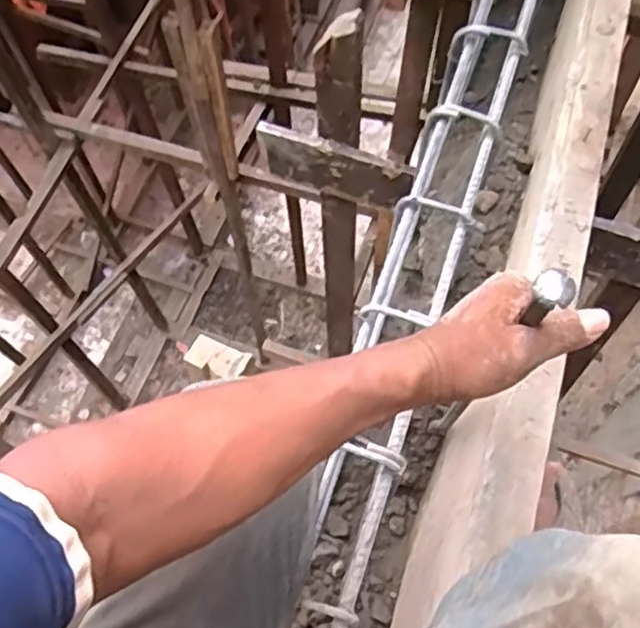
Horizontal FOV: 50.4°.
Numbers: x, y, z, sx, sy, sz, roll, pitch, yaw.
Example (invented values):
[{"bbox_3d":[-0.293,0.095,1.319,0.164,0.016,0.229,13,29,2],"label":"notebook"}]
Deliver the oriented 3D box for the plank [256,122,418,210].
[{"bbox_3d":[0.021,-0.282,1.337,0.288,0.143,0.028,19,66,11],"label":"plank"}]

